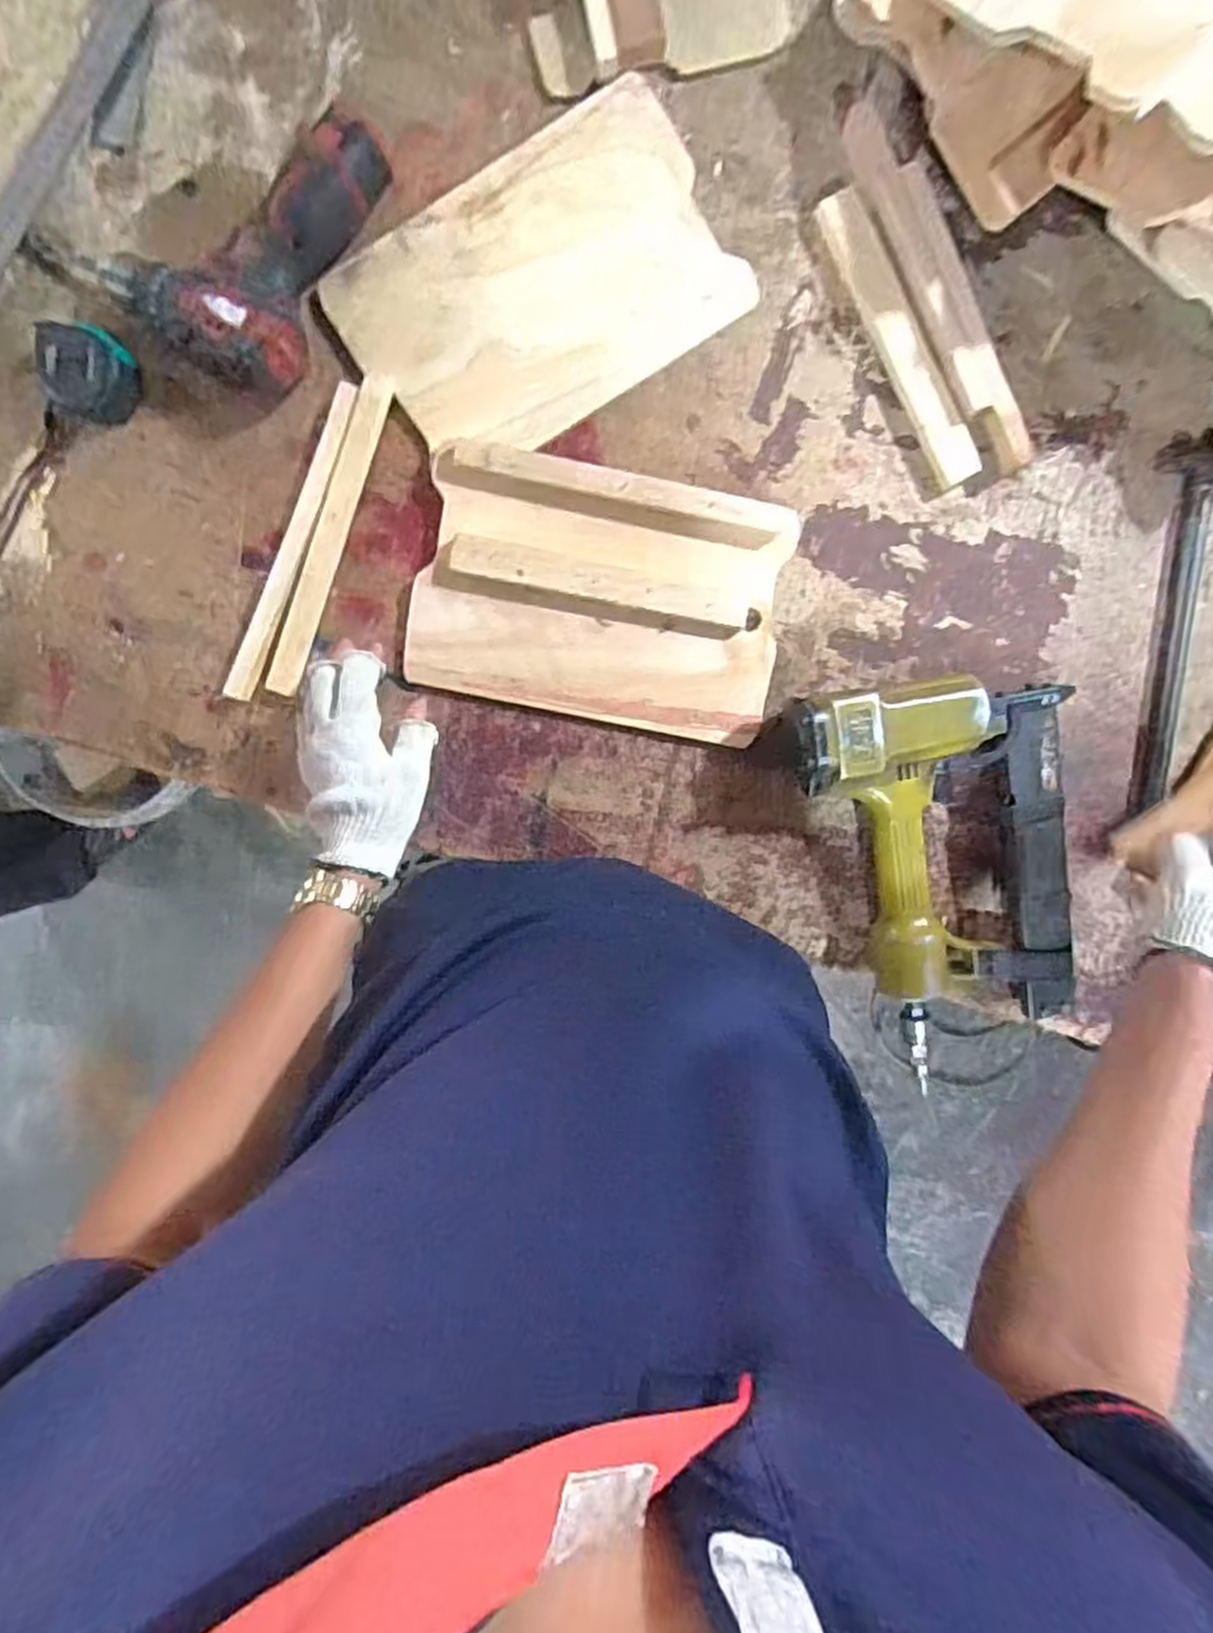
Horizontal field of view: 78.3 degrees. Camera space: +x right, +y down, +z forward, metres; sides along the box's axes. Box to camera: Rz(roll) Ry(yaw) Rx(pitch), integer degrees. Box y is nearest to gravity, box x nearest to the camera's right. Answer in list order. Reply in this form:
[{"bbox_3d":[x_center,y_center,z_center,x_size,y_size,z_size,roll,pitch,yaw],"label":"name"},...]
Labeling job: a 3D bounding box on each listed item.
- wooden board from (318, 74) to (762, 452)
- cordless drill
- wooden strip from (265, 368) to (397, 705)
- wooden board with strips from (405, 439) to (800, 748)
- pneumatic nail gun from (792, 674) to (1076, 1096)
[{"bbox_3d":[-0.051,-0.398,0.562,0.279,0.013,0.182,-32,96,2],"label":"wooden board"},{"bbox_3d":[-0.285,-0.426,0.517,0.207,0.050,0.187,29,95,-5],"label":"cordless drill"},{"bbox_3d":[-0.215,-0.216,0.577,0.023,0.013,0.249,20,96,-4],"label":"wooden strip"},{"bbox_3d":[-0.004,-0.171,0.584,0.281,0.032,0.181,11,96,-3],"label":"wooden board with strips"},{"bbox_3d":[0.278,0.042,0.598,0.217,0.074,0.316,-14,97,0],"label":"pneumatic nail gun"}]

